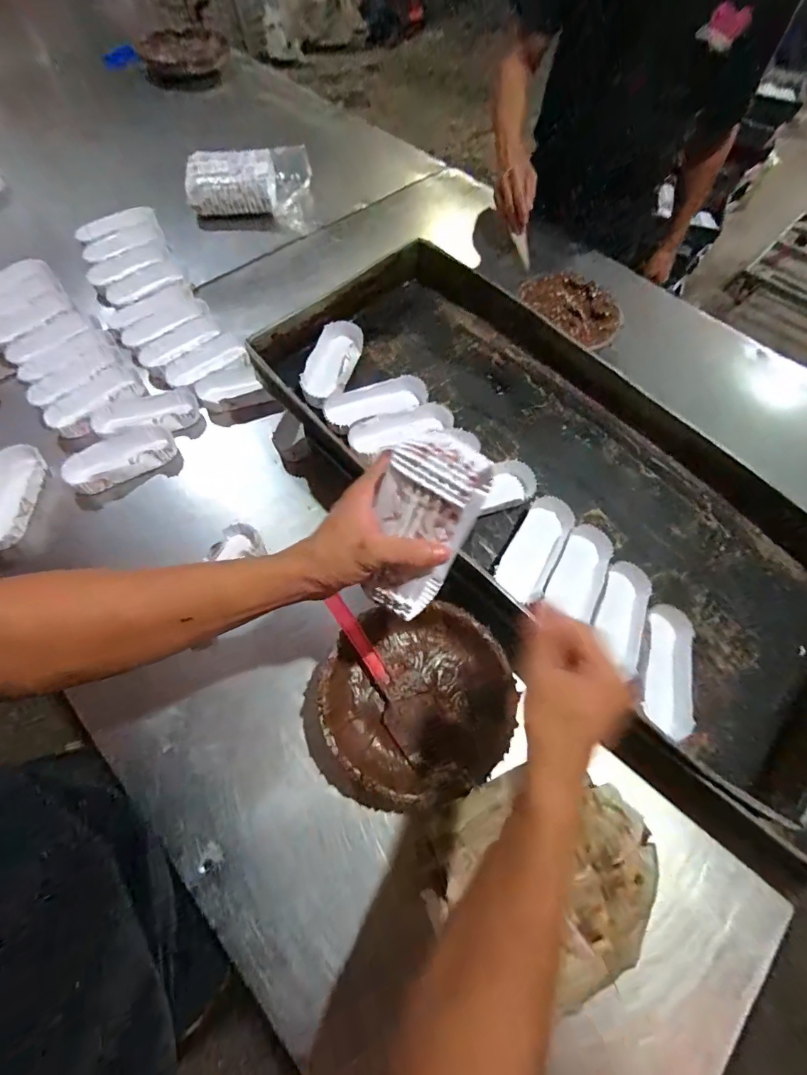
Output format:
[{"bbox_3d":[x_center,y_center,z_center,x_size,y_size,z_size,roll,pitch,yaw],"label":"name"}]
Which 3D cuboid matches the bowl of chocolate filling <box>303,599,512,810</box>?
[{"bbox_3d":[0.006,0.175,0.489,0.215,0.075,0.202,1,63,-3],"label":"bowl of chocolate filling"}]

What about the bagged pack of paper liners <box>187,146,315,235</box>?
[{"bbox_3d":[-0.313,-0.722,0.926,0.250,0.088,0.134,1,63,-3],"label":"bagged pack of paper liners"}]

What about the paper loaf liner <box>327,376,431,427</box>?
[{"bbox_3d":[-0.039,-0.191,0.620,0.140,0.030,0.038,-13,64,6],"label":"paper loaf liner"}]

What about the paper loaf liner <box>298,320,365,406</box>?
[{"bbox_3d":[-0.100,-0.250,0.631,0.057,0.028,0.155,17,63,5],"label":"paper loaf liner"}]

